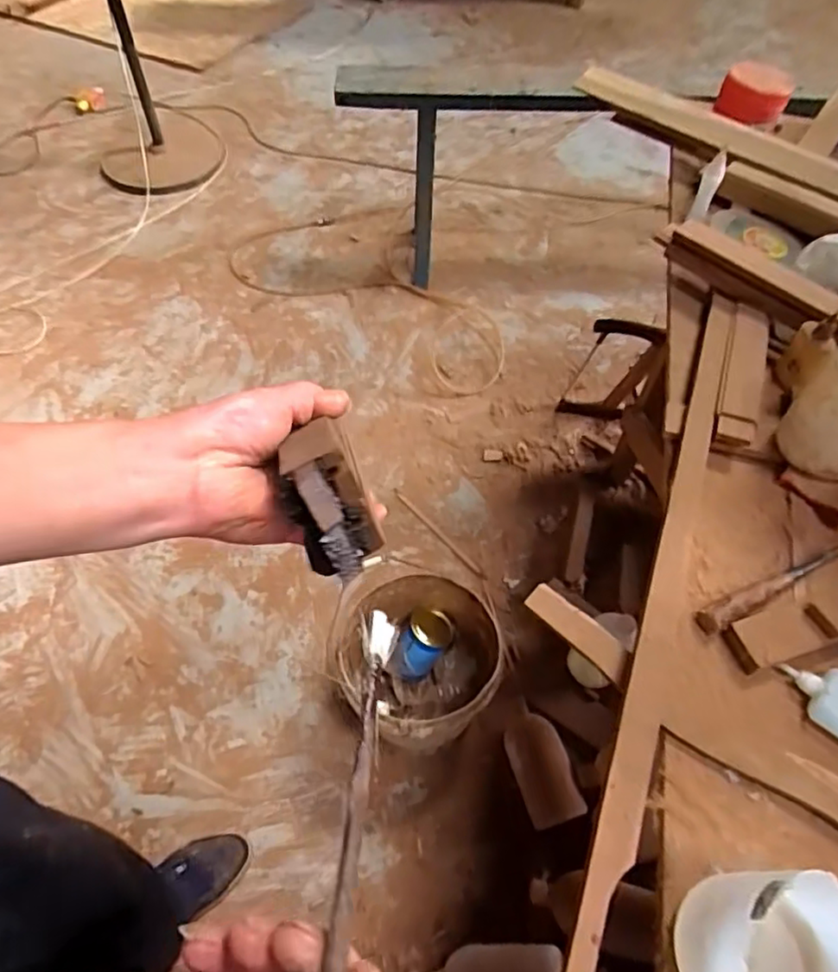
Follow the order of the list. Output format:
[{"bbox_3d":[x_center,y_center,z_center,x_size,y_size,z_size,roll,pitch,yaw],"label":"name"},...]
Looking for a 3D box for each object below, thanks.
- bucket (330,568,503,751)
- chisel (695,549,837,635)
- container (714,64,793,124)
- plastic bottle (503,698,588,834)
[{"bbox_3d":[0.005,0.317,1.104,0.242,0.257,0.249,0,56,-1],"label":"bucket"},{"bbox_3d":[0.320,0.087,0.556,0.169,0.018,0.020,-22,59,-15],"label":"chisel"},{"bbox_3d":[0.506,-0.591,0.937,0.096,0.053,0.117,26,60,16],"label":"container"},{"bbox_3d":[0.210,0.488,1.089,0.096,0.110,0.184,-17,58,-12],"label":"plastic bottle"}]

